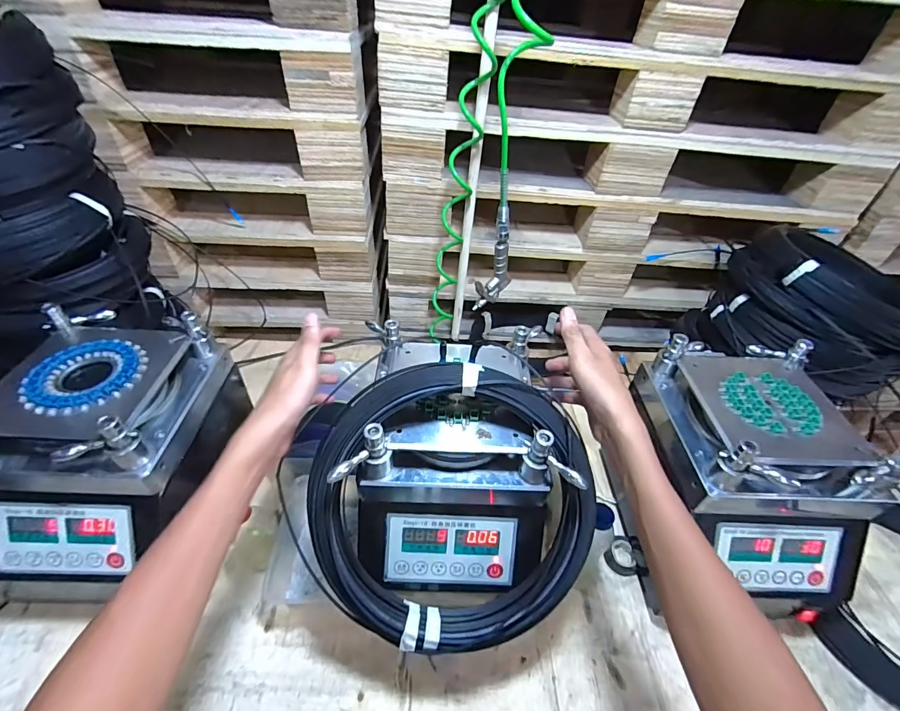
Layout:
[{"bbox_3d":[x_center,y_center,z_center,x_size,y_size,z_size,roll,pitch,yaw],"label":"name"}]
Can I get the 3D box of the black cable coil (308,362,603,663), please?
[{"bbox_3d":[0.006,0.155,0.441,0.297,0.039,0.299,0,89,-1],"label":"black cable coil"}]

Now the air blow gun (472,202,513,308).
[{"bbox_3d":[0.077,-0.166,0.689,0.025,0.170,0.074,36,52,29],"label":"air blow gun"}]

